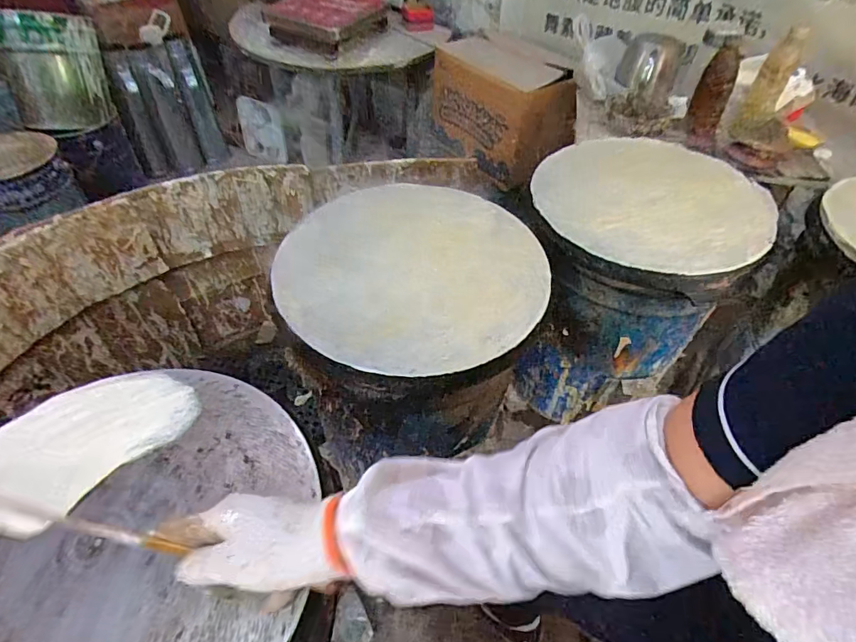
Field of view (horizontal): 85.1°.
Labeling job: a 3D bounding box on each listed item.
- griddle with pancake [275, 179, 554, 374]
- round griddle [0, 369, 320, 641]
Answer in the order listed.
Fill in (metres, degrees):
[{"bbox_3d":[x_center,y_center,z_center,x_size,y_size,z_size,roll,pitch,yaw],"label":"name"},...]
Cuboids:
[{"bbox_3d":[-0.020,-0.086,0.657,0.354,0.032,0.374,1,49,-1],"label":"griddle with pancake"},{"bbox_3d":[-0.304,0.205,0.425,0.368,0.029,0.371,1,49,-1],"label":"round griddle"}]

